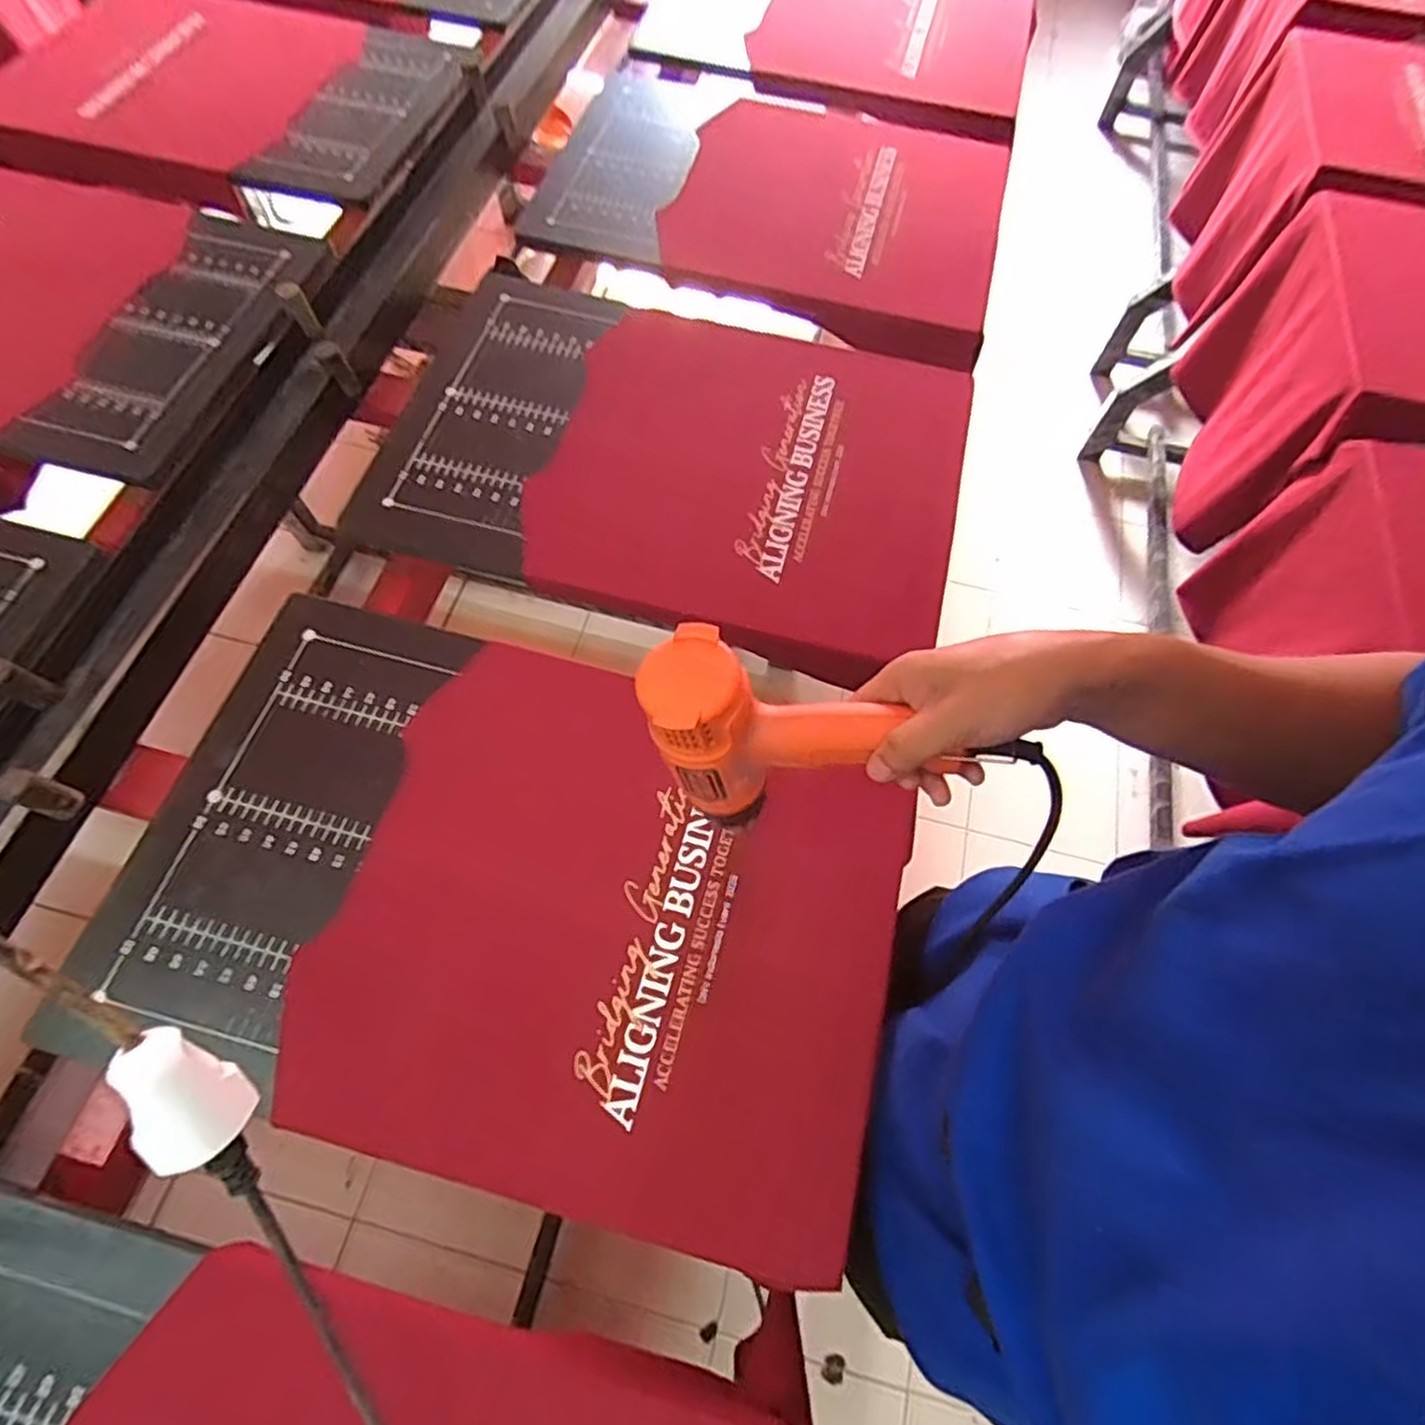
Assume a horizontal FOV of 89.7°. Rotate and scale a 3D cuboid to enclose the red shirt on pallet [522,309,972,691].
[{"bbox_3d":[0.048,-0.254,0.772,0.430,0.072,0.400,16,66,5],"label":"red shirt on pallet"}]

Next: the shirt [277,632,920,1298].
[{"bbox_3d":[-0.073,0.163,0.567,0.422,0.048,0.385,14,65,7],"label":"shirt"}]

